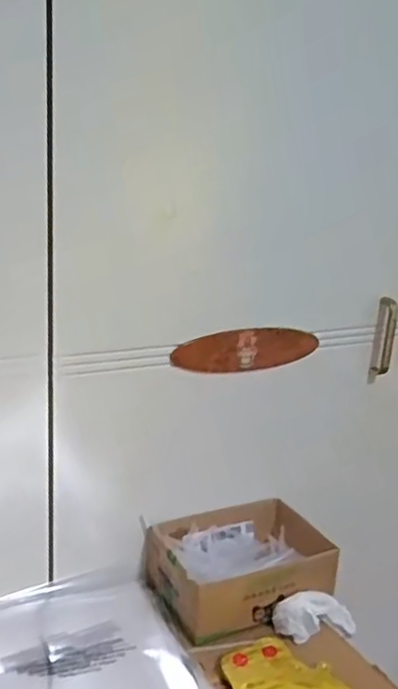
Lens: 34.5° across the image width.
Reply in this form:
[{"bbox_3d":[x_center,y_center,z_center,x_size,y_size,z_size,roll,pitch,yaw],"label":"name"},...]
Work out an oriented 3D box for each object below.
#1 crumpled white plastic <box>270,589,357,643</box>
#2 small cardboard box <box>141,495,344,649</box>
[{"bbox_3d":[0.134,0.292,0.693,0.107,0.045,0.044,15,8,-36],"label":"crumpled white plastic"},{"bbox_3d":[0.049,0.247,0.729,0.192,0.065,0.142,-5,19,-28],"label":"small cardboard box"}]

